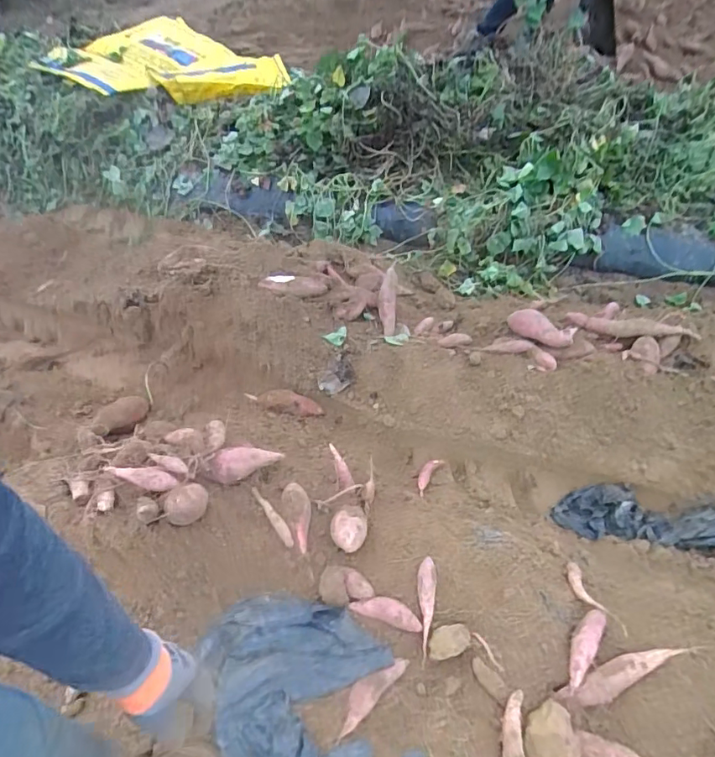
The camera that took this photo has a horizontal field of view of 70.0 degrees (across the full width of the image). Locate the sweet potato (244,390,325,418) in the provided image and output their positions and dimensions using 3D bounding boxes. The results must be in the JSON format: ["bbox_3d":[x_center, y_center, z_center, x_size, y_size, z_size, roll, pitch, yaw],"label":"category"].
[{"bbox_3d":[-0.226,0.082,1.583,0.253,0.054,0.073,11,48,13],"label":"sweet potato"}]

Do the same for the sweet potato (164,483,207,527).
[{"bbox_3d":[-0.365,0.268,1.095,0.079,0.097,0.088,-5,47,1],"label":"sweet potato"}]

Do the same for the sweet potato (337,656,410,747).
[{"bbox_3d":[0.022,0.611,0.995,0.194,0.044,0.048,-35,57,-29],"label":"sweet potato"}]

